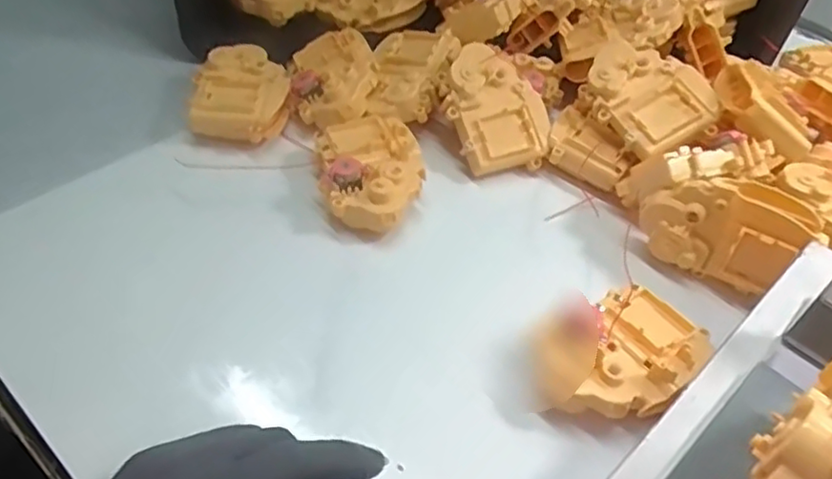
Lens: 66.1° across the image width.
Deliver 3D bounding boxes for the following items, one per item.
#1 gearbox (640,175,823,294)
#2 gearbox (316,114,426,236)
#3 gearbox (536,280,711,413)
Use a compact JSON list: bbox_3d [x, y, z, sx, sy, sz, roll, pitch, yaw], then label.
[{"bbox_3d":[0.196,-0.006,0.412,0.091,0.064,0.043,35,53,24],"label":"gearbox"},{"bbox_3d":[-0.031,-0.045,0.449,0.068,0.042,0.095,-6,48,-12],"label":"gearbox"},{"bbox_3d":[0.113,0.066,0.363,0.095,0.033,0.076,-34,59,-32],"label":"gearbox"}]

